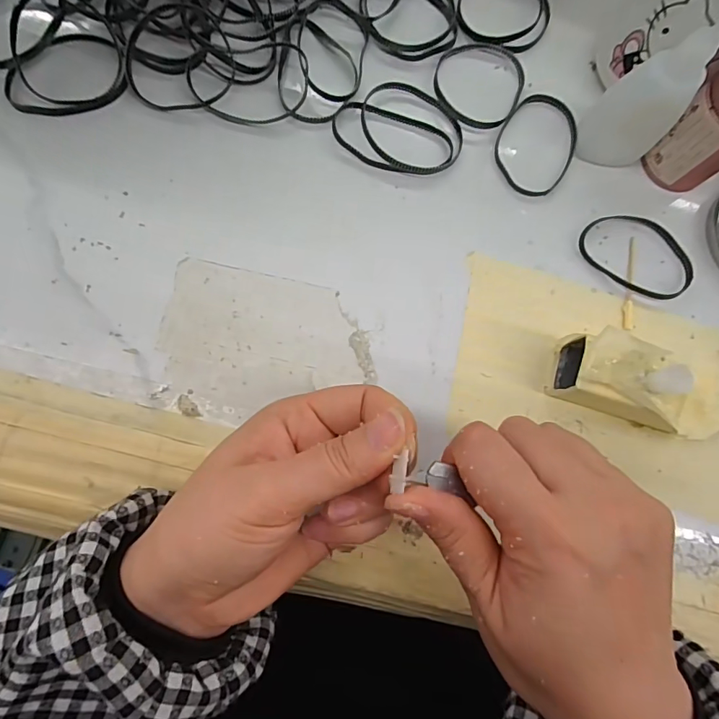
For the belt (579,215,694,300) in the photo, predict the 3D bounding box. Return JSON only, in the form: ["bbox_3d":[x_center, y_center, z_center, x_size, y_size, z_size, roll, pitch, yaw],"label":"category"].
[{"bbox_3d":[0.171,-0.065,0.283,0.071,0.006,0.047,37,80,1],"label":"belt"}]

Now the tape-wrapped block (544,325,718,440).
[{"bbox_3d":[0.147,0.015,0.249,0.079,0.041,0.039,20,80,-2],"label":"tape-wrapped block"}]

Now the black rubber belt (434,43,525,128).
[{"bbox_3d":[0.075,-0.173,0.292,0.057,0.005,0.062,1,81,-5],"label":"black rubber belt"}]

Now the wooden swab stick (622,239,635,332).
[{"bbox_3d":[0.163,-0.047,0.280,0.007,0.004,0.058,9,81,-4],"label":"wooden swab stick"}]

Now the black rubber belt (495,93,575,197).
[{"bbox_3d":[0.111,-0.135,0.288,0.049,0.004,0.069,30,80,0],"label":"black rubber belt"}]

